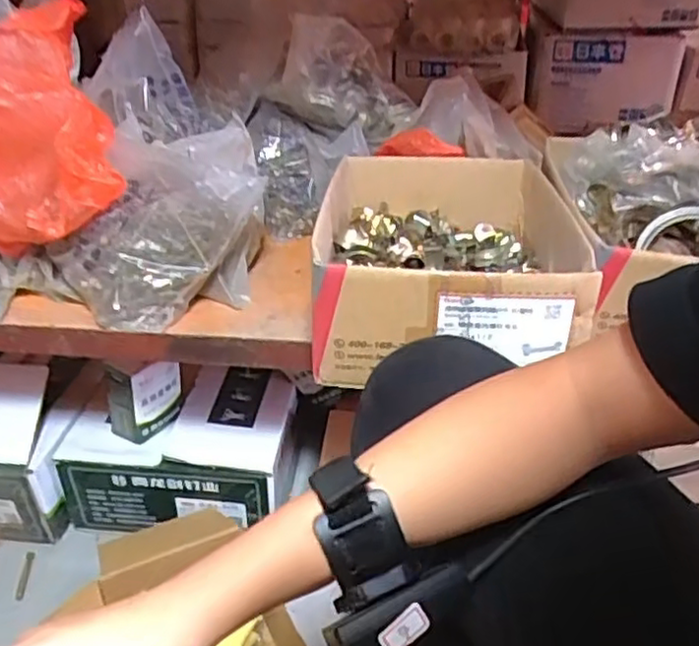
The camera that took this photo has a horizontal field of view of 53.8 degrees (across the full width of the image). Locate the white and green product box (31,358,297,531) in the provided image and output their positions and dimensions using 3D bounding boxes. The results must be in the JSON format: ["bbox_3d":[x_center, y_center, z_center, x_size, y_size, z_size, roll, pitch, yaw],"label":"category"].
[{"bbox_3d":[-0.208,0.153,0.844,0.262,0.113,0.163,2,33,5],"label":"white and green product box"}]

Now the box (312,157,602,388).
[{"bbox_3d":[0.078,-0.068,0.605,0.201,0.095,0.287,1,32,3],"label":"box"}]

